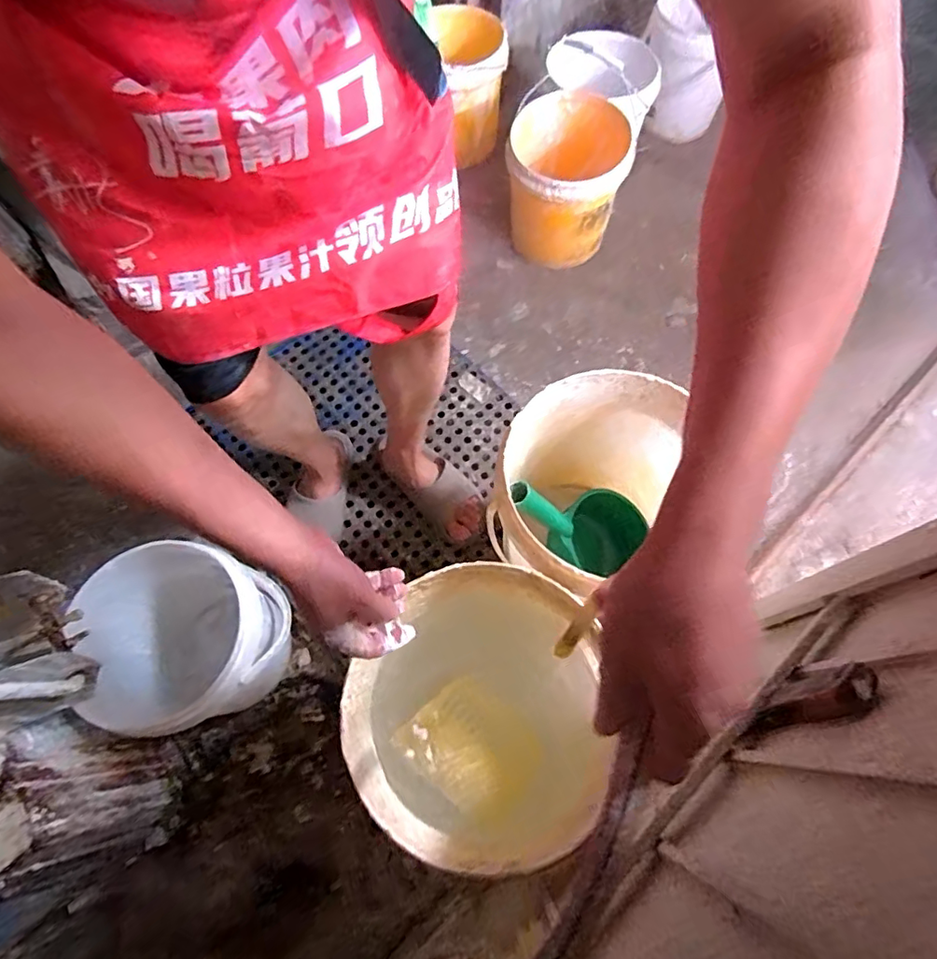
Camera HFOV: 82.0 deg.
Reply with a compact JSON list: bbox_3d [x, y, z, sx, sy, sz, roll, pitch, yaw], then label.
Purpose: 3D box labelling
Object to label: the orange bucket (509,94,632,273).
[{"bbox_3d":[0.227,-0.677,1.276,0.256,0.291,0.313,6,66,6],"label":"orange bucket"}]

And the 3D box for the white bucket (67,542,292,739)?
[{"bbox_3d":[-0.447,0.256,0.846,0.312,0.244,0.249,8,66,7],"label":"white bucket"}]

